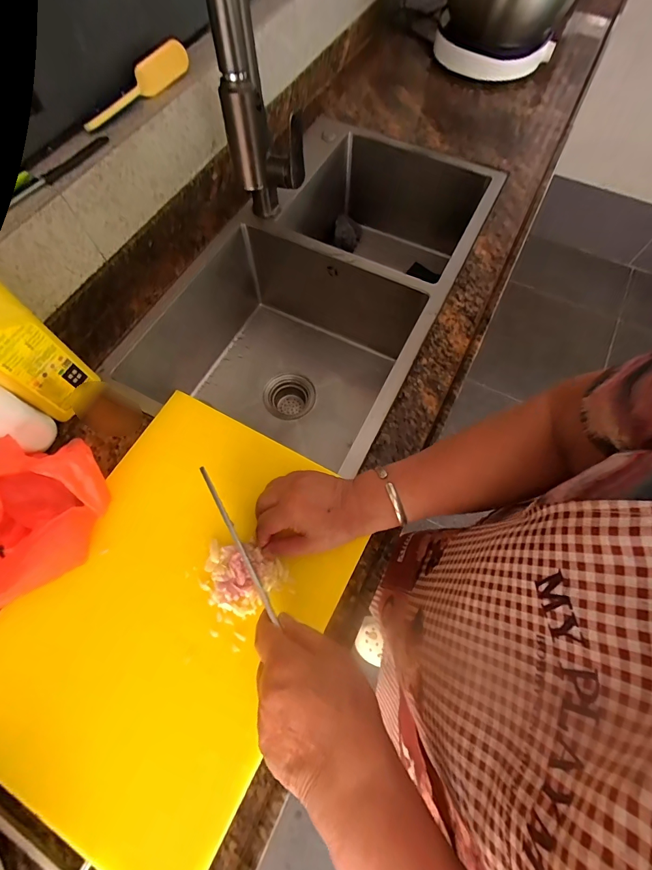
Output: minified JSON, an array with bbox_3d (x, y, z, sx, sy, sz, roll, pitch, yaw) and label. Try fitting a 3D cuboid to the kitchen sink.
[{"bbox_3d":[0.005,-0.340,0.798,0.483,0.276,0.782,26,70,10],"label":"kitchen sink"}]

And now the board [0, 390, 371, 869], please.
[{"bbox_3d":[-0.176,0.193,0.431,0.332,0.028,0.441,27,70,10],"label":"board"}]

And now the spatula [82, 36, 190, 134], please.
[{"bbox_3d":[-0.269,-0.495,0.513,0.018,0.041,0.183,40,73,15],"label":"spatula"}]

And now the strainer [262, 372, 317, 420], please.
[{"bbox_3d":[-0.079,-0.075,0.830,0.110,0.088,0.108,0,67,0],"label":"strainer"}]

